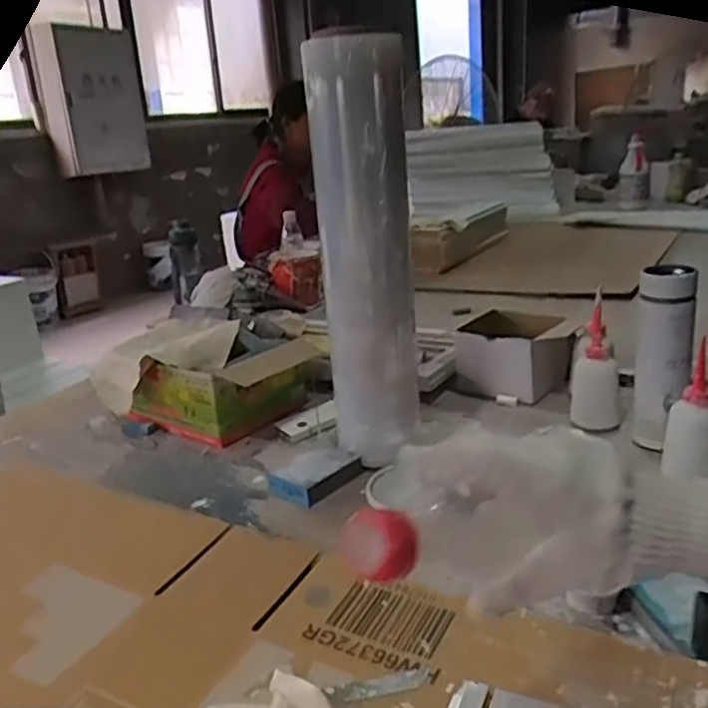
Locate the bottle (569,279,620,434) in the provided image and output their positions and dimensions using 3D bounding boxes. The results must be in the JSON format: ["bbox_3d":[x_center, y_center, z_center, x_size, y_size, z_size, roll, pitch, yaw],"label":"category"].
[{"bbox_3d":[0.332,0.025,0.976,0.083,0.152,0.064,-19,23,-40],"label":"bottle"}]

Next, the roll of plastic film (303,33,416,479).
[{"bbox_3d":[0.014,-0.113,0.825,0.108,0.465,0.092,-3,17,2],"label":"roll of plastic film"}]

